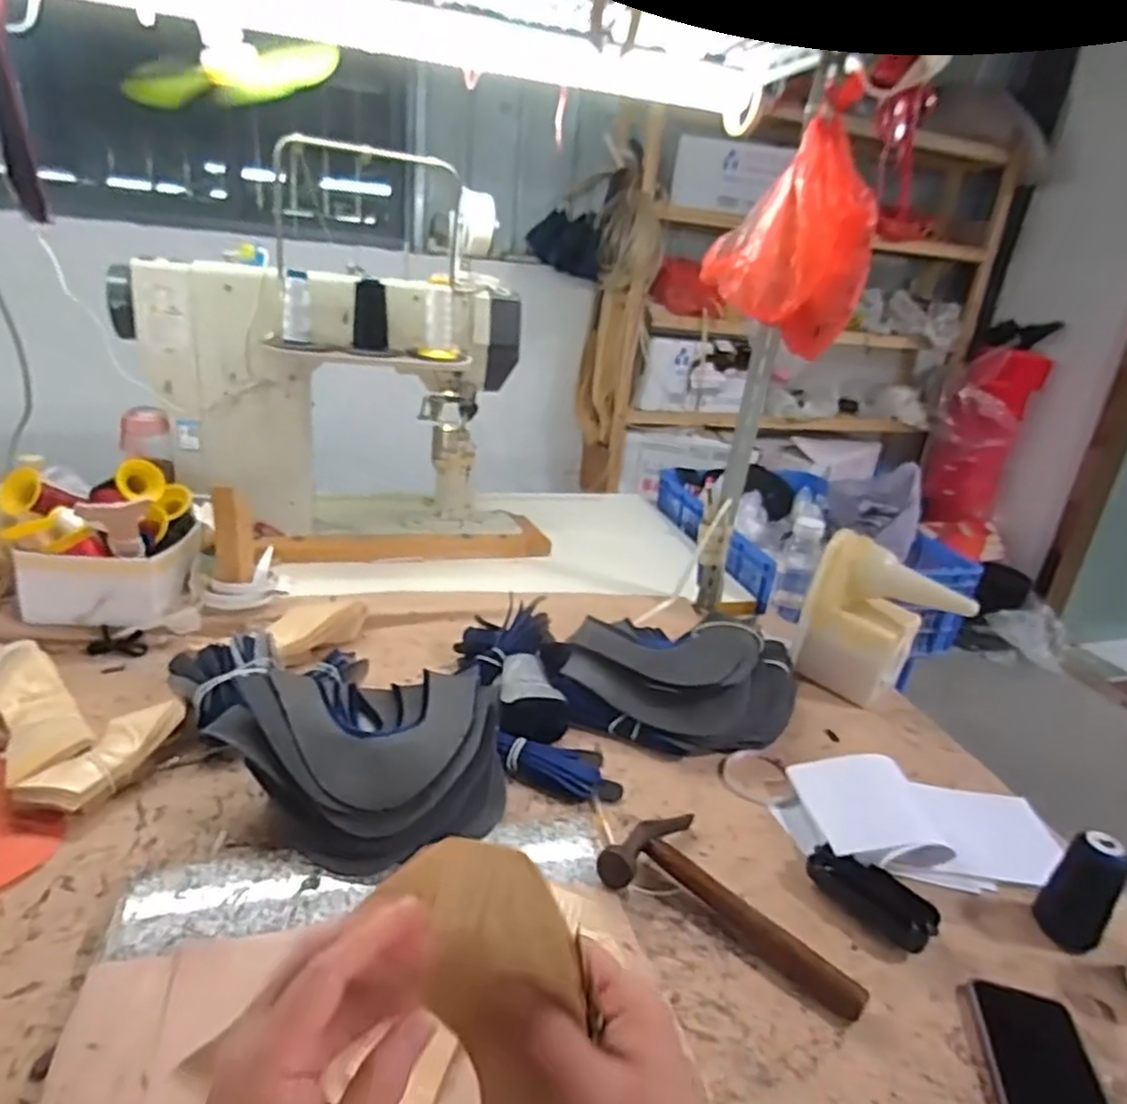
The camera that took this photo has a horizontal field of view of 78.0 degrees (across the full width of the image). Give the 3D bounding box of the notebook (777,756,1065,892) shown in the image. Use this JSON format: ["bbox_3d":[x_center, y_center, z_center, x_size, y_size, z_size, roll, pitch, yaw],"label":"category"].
[{"bbox_3d":[0.370,0.279,0.725,0.277,0.044,0.144,6,23,-4],"label":"notebook"}]

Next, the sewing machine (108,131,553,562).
[{"bbox_3d":[-0.350,-0.256,1.146,0.652,0.480,0.221,-2,24,-17],"label":"sewing machine"}]

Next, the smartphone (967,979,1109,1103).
[{"bbox_3d":[0.352,0.390,0.503,0.082,0.007,0.159,12,23,9],"label":"smartphone"}]

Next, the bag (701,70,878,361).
[{"bbox_3d":[0.286,-0.406,0.873,0.197,0.273,0.133,10,23,10],"label":"bag"}]

